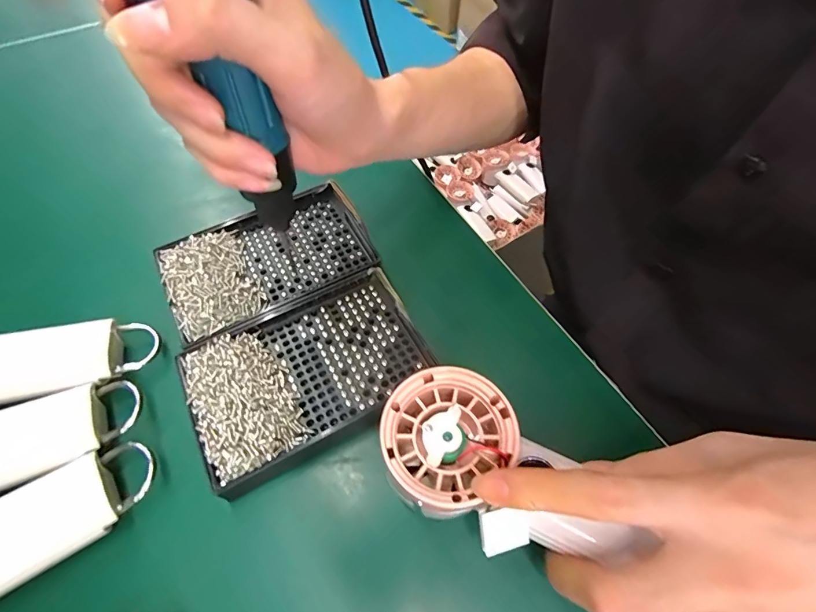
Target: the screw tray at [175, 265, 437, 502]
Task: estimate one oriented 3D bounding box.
[{"bbox_3d":[-0.058,0.036,0.244,0.135,0.014,0.089,-27,63,-16],"label":"screw tray"}]

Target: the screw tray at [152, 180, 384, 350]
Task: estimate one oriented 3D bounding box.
[{"bbox_3d":[-0.098,-0.035,0.287,0.136,0.014,0.091,-27,63,-16],"label":"screw tray"}]

